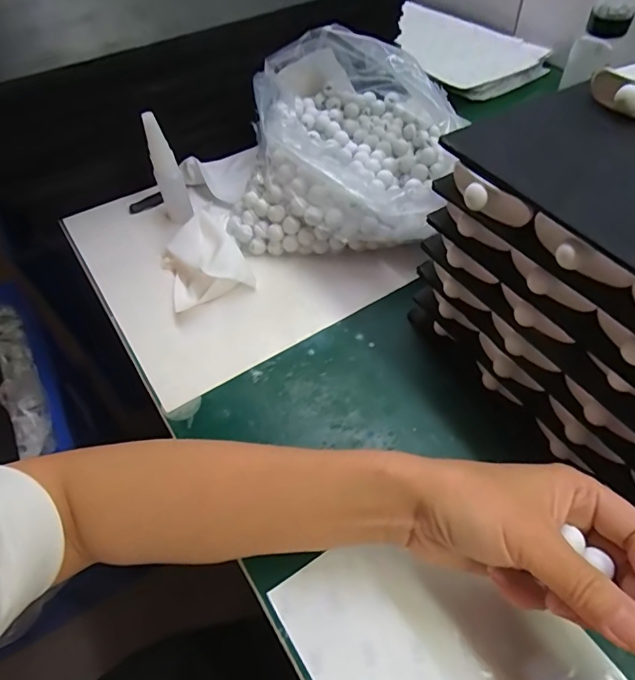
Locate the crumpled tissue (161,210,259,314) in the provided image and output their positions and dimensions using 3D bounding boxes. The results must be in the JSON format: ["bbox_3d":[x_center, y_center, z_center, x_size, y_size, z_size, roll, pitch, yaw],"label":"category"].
[{"bbox_3d":[-0.107,-0.076,0.442,0.068,0.025,0.093,-22,53,-14],"label":"crumpled tissue"}]

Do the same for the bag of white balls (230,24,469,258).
[{"bbox_3d":[0.023,-0.197,0.472,0.186,0.107,0.224,4,52,6],"label":"bag of white balls"}]

